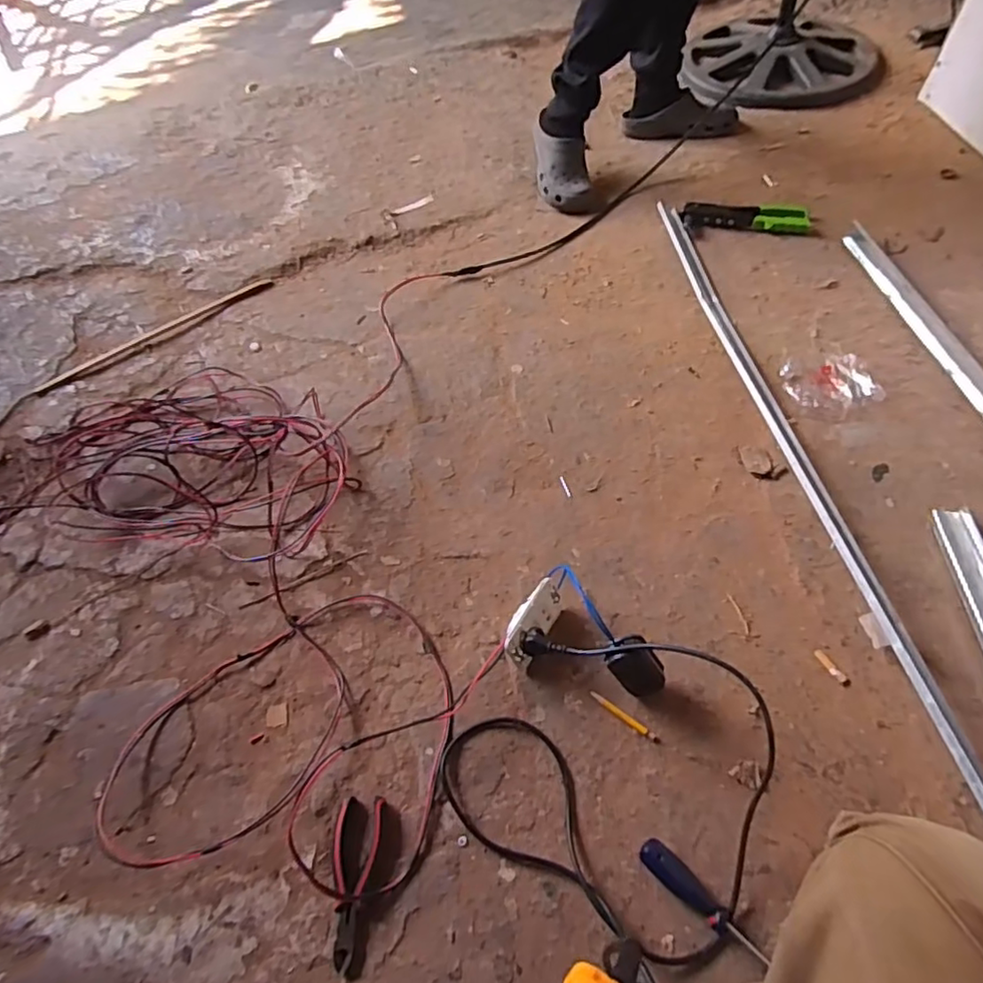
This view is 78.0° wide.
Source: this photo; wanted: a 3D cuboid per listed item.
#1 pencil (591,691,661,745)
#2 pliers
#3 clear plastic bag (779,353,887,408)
[{"bbox_3d":[0.161,0.273,0.733,0.093,0.007,0.011,30,63,23],"label":"pencil"},{"bbox_3d":[-0.150,0.415,0.647,0.049,0.017,0.157,1,56,6],"label":"pliers"},{"bbox_3d":[0.544,-0.178,0.977,0.138,0.019,0.097,-3,56,3],"label":"clear plastic bag"}]

